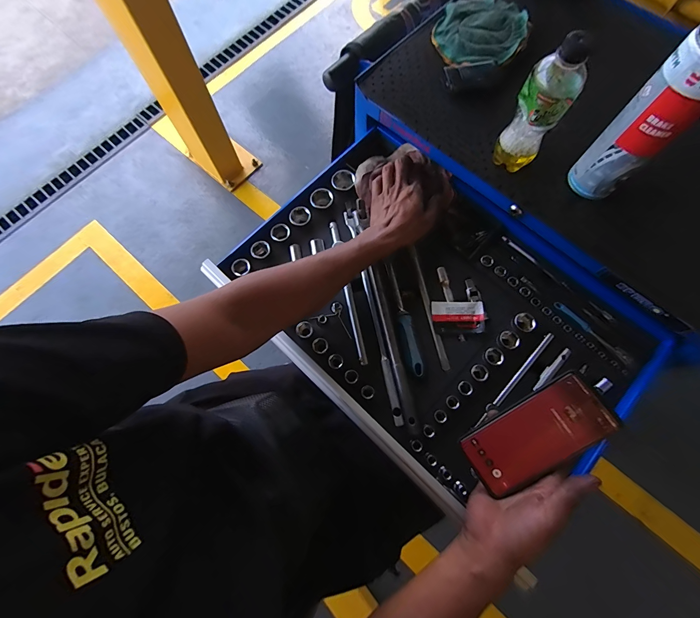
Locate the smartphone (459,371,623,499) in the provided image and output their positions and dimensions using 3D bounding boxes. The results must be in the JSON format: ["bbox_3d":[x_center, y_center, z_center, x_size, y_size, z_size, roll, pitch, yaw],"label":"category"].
[{"bbox_3d":[0.218,0.149,0.388,0.161,0.008,0.080,-39,73,11],"label":"smartphone"}]

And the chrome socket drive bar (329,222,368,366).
[{"bbox_3d":[-0.004,-0.032,0.528,0.013,0.011,0.245,-11,70,-5],"label":"chrome socket drive bar"}]

